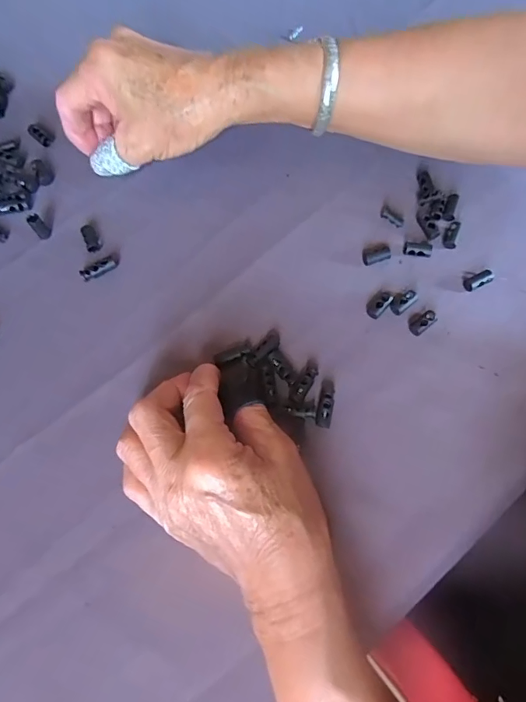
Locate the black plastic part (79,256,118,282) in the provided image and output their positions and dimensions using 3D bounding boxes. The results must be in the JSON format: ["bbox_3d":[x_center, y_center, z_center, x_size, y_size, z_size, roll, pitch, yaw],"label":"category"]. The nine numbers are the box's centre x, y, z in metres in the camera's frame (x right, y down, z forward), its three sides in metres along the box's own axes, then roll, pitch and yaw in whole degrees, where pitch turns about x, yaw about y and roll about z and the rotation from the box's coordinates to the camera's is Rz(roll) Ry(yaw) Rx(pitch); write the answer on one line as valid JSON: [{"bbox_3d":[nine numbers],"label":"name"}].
[{"bbox_3d":[-0.113,-0.058,0.306,0.026,0.004,0.012,-31,76,-9],"label":"black plastic part"}]

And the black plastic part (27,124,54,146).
[{"bbox_3d":[-0.171,-0.166,0.340,0.022,0.004,0.011,36,76,10],"label":"black plastic part"}]

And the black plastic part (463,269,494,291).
[{"bbox_3d":[0.148,-0.049,0.306,0.018,0.008,0.011,-19,74,-6],"label":"black plastic part"}]

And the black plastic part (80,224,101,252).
[{"bbox_3d":[-0.122,-0.079,0.314,0.009,0.005,0.021,-24,75,-7],"label":"black plastic part"}]

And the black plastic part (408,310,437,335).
[{"bbox_3d":[0.107,-0.020,0.297,0.022,0.004,0.010,-41,77,-11],"label":"black plastic part"}]

